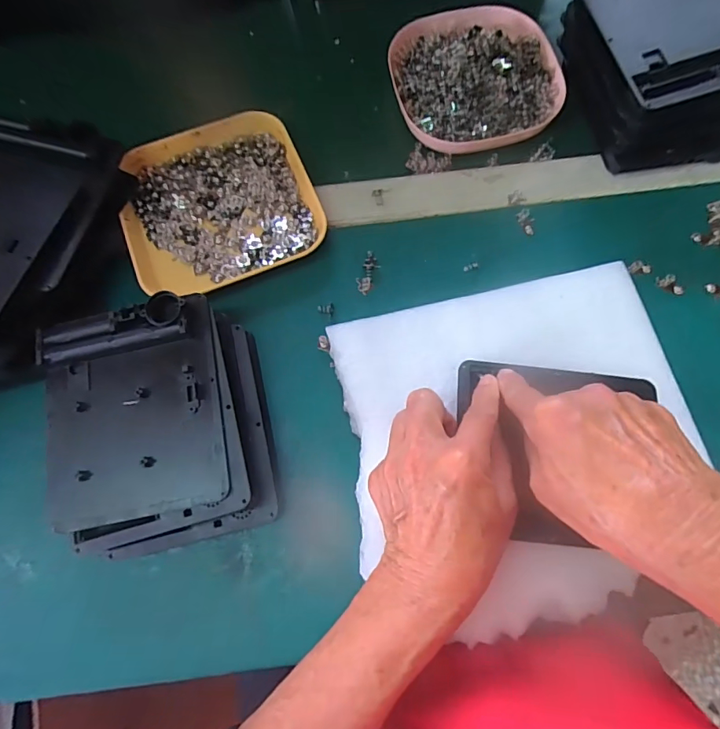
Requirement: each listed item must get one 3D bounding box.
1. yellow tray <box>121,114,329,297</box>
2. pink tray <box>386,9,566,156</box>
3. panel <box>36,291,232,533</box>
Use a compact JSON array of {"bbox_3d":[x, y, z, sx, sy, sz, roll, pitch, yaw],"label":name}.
[{"bbox_3d":[-0.112,-0.129,0.379,0.143,0.015,0.136,-22,76,-4],"label":"yellow tray"},{"bbox_3d":[0.096,-0.246,0.404,0.134,0.026,0.135,-12,76,-2],"label":"pink tray"},{"bbox_3d":[-0.141,0.028,0.296,0.111,0.021,0.127,-10,74,-3],"label":"panel"}]

